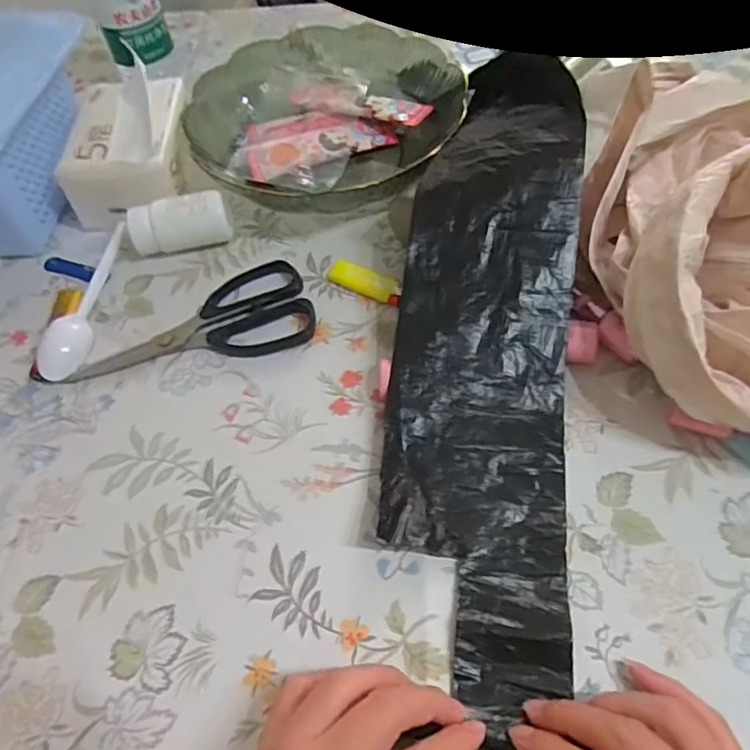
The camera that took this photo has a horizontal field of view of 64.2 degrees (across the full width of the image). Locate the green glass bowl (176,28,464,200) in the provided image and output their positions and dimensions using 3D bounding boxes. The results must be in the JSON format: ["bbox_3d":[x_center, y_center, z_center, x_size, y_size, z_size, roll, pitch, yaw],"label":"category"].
[{"bbox_3d":[-0.046,-0.226,0.537,0.238,0.057,0.250,-2,57,3],"label":"green glass bowl"}]

